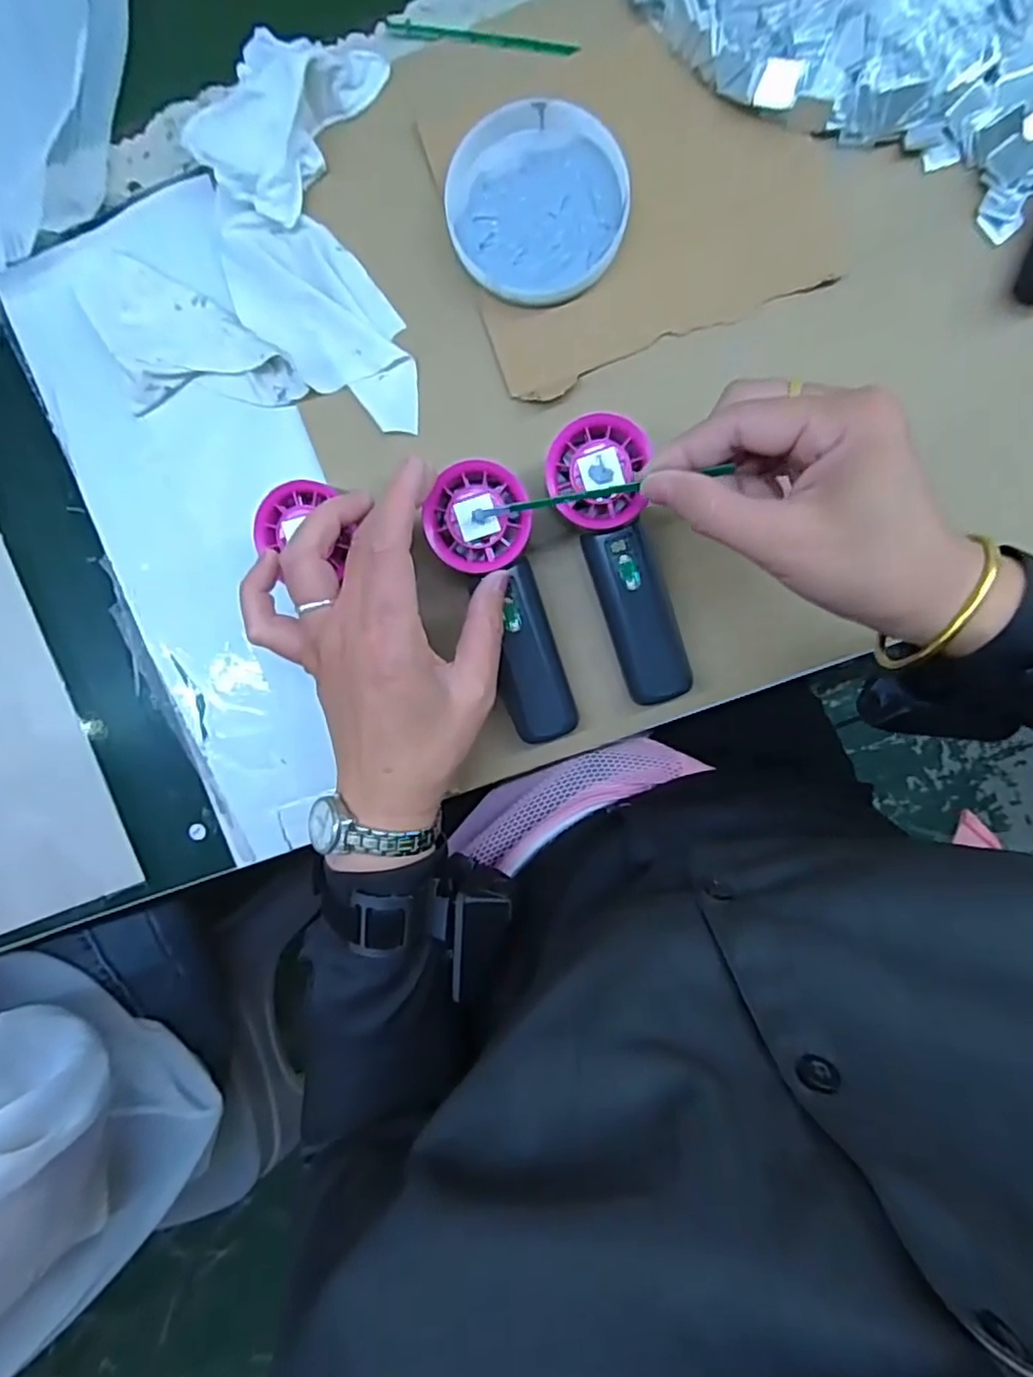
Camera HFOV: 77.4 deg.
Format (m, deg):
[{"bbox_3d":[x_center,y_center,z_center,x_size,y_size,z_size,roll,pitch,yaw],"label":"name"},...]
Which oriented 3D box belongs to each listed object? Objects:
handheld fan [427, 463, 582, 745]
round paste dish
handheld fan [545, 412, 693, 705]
[{"bbox_3d":[-0.006,-0.045,0.356,0.051,0.025,0.154,-17,105,4],"label":"handheld fan"},{"bbox_3d":[0.012,-0.272,0.366,0.097,0.020,0.101,0,95,3],"label":"round paste dish"},{"bbox_3d":[0.056,-0.068,0.361,0.052,0.057,0.151,-14,94,4],"label":"handheld fan"}]

